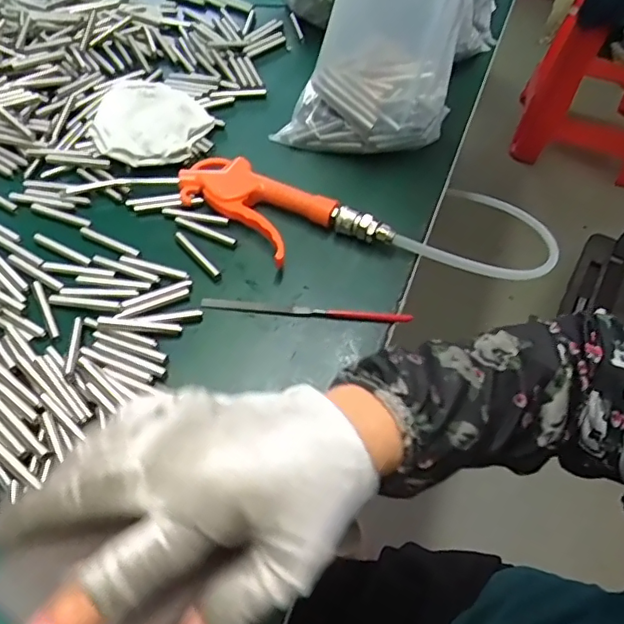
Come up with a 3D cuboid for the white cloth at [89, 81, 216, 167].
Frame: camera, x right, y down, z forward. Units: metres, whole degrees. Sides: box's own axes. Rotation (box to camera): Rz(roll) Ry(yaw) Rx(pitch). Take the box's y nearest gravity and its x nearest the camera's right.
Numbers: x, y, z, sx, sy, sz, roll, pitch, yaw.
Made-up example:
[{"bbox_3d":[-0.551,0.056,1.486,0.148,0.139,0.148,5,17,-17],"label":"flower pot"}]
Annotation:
[{"bbox_3d":[-0.153,-0.176,0.524,0.101,0.029,0.101,39,62,24],"label":"white cloth"}]

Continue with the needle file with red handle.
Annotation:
[{"bbox_3d":[-0.005,-0.001,0.421,0.155,0.004,0.010,5,54,3],"label":"needle file with red handle"}]

